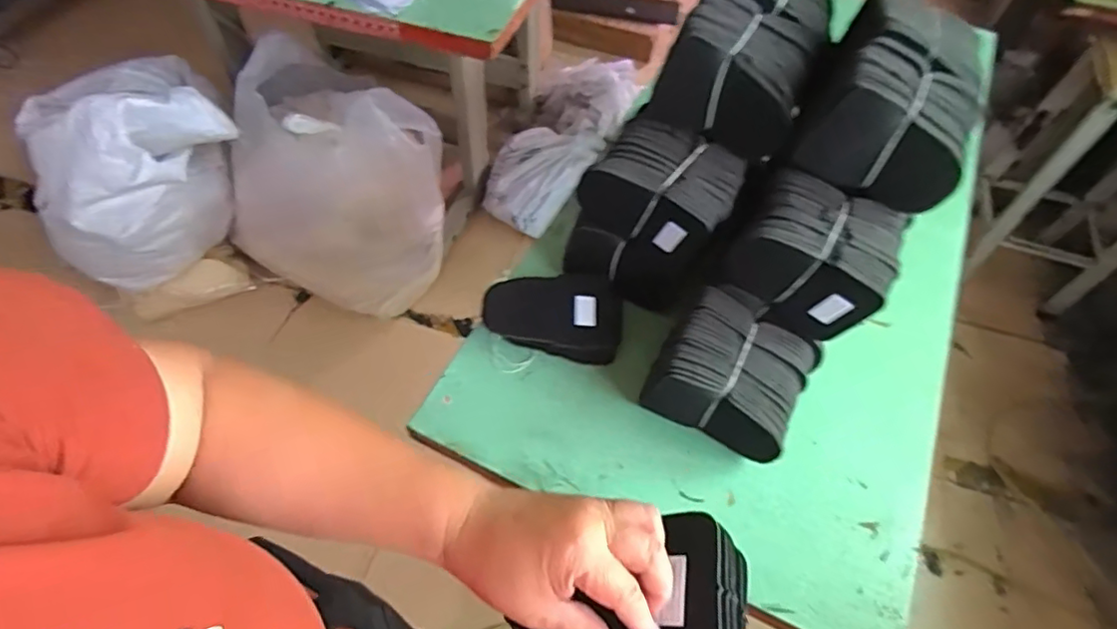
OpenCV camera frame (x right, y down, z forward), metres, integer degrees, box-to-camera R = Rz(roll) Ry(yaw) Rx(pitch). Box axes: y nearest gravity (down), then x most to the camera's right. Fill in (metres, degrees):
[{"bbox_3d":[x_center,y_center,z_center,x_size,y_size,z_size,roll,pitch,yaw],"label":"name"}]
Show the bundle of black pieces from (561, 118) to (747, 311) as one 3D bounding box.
[{"bbox_3d":[0.110,-0.113,0.692,0.155,0.166,0.124,22,58,12],"label":"bundle of black pieces"}]

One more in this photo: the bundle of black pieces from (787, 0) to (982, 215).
[{"bbox_3d":[0.363,-0.240,0.632,0.159,0.108,0.230,22,58,12],"label":"bundle of black pieces"}]

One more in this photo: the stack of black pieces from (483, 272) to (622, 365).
[{"bbox_3d":[-0.005,-0.005,0.711,0.161,0.035,0.102,10,56,4],"label":"stack of black pieces"}]

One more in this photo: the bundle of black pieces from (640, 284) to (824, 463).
[{"bbox_3d":[0.189,0.063,0.640,0.151,0.111,0.142,26,59,14],"label":"bundle of black pieces"}]

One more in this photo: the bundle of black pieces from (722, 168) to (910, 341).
[{"bbox_3d":[0.267,-0.061,0.628,0.154,0.109,0.120,26,59,14],"label":"bundle of black pieces"}]

